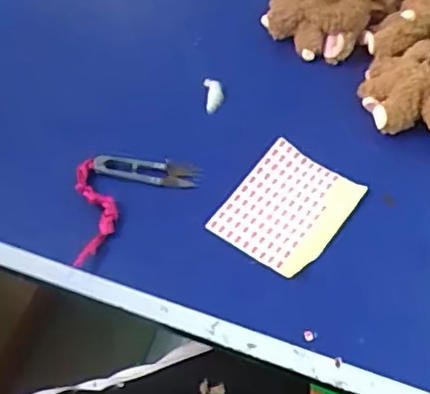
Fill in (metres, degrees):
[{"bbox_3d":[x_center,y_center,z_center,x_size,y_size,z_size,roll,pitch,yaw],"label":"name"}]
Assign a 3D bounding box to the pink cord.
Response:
[{"bbox_3d":[-0.110,0.014,0.556,0.038,0.021,0.111,-5,55,-2],"label":"pink cord"}]

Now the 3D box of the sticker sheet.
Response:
[{"bbox_3d":[0.068,0.011,0.555,0.100,0.007,0.117,30,66,19],"label":"sticker sheet"}]

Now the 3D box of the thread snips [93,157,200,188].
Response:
[{"bbox_3d":[-0.068,-0.028,0.584,0.102,0.012,0.029,7,56,6],"label":"thread snips"}]

